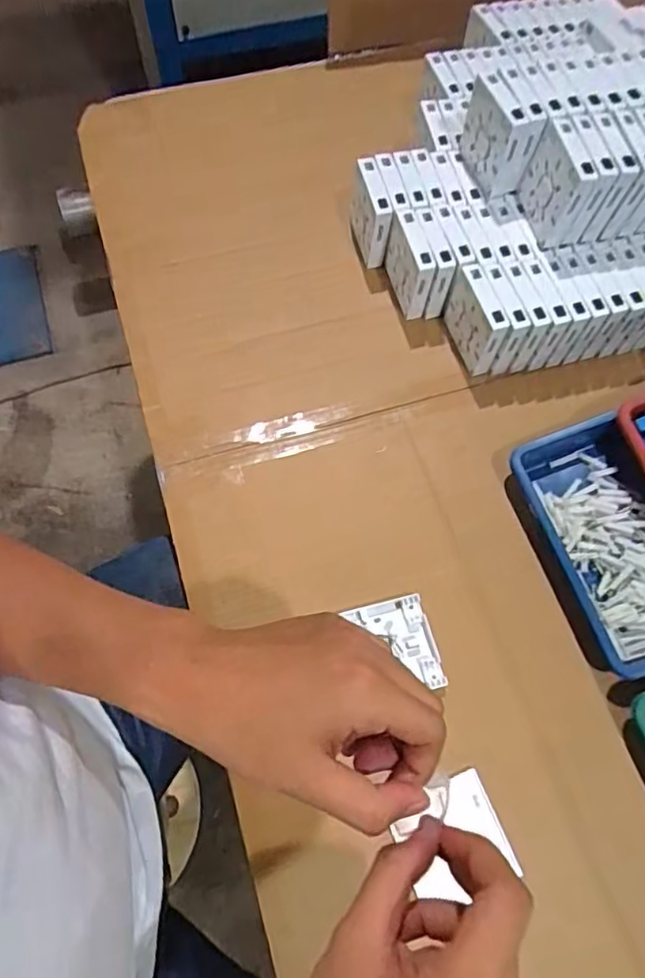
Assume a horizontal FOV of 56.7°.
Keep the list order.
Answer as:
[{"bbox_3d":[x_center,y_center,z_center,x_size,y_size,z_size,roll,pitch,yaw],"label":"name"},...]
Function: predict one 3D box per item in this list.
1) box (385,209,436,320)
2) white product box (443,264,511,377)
[{"bbox_3d":[0.099,-0.254,0.680,0.026,0.082,0.087,-13,68,-7],"label":"box"},{"bbox_3d":[0.166,-0.182,0.652,0.024,0.081,0.088,-16,68,-9],"label":"white product box"}]

